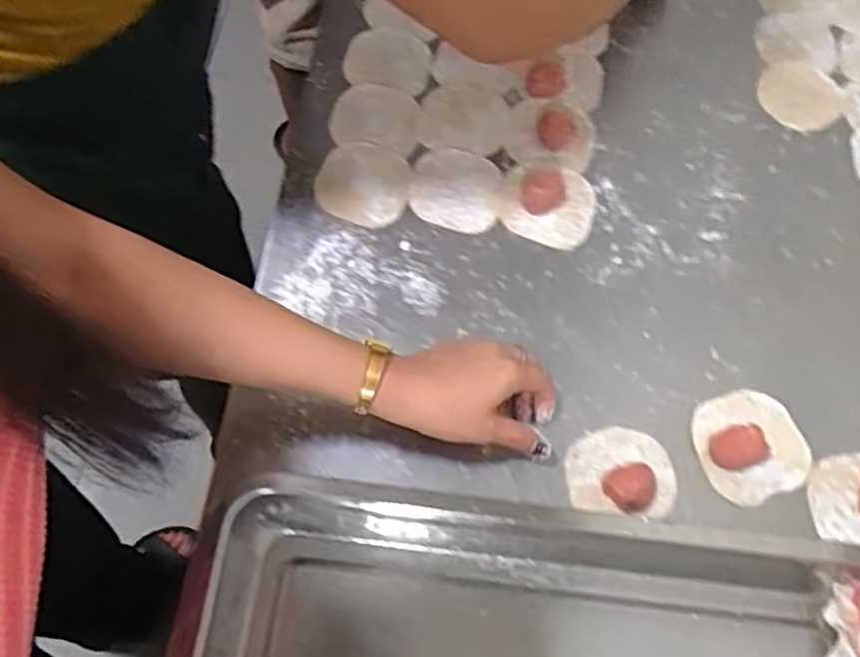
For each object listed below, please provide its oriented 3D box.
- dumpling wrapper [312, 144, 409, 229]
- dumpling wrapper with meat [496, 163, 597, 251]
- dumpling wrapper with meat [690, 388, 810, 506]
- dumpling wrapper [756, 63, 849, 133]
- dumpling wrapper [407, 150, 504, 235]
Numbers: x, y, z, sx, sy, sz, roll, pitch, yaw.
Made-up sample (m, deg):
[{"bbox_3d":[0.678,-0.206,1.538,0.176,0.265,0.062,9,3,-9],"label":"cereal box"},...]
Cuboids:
[{"bbox_3d":[-0.058,-0.129,0.668,0.081,0.004,0.082,19,67,7],"label":"dumpling wrapper"},{"bbox_3d":[0.102,-0.111,0.662,0.082,0.012,0.080,15,66,5],"label":"dumpling wrapper with meat"},{"bbox_3d":[0.242,0.084,0.569,0.079,0.018,0.081,1,66,-1],"label":"dumpling wrapper with meat"},{"bbox_3d":[0.356,-0.223,0.728,0.082,0.006,0.075,1,66,-1],"label":"dumpling wrapper"},{"bbox_3d":[0.023,-0.123,0.667,0.080,0.004,0.082,1,66,-1],"label":"dumpling wrapper"}]

